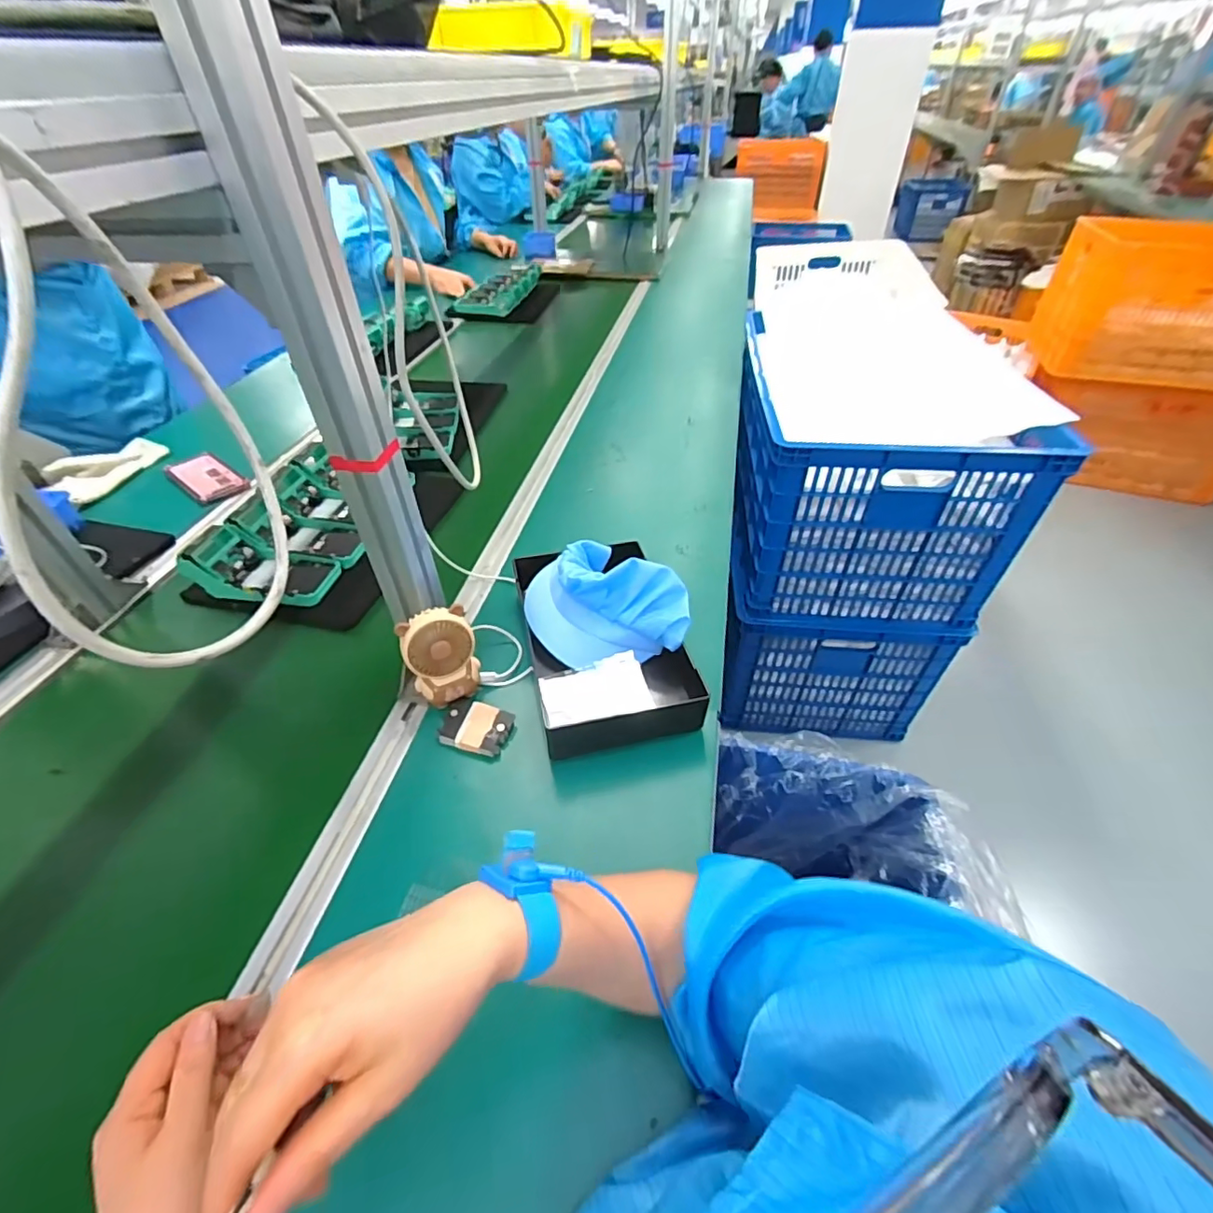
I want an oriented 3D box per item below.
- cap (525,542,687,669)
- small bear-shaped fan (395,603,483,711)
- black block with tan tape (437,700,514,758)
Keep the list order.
[{"bbox_3d":[-0.003,-0.006,0.639,0.175,0.092,0.142,-5,44,-3],"label":"cap"},{"bbox_3d":[-0.164,0.058,0.567,0.068,0.112,0.043,-17,46,-15],"label":"small bear-shaped fan"},{"bbox_3d":[-0.132,0.122,0.571,0.069,0.017,0.053,7,44,9],"label":"black block with tan tape"}]

